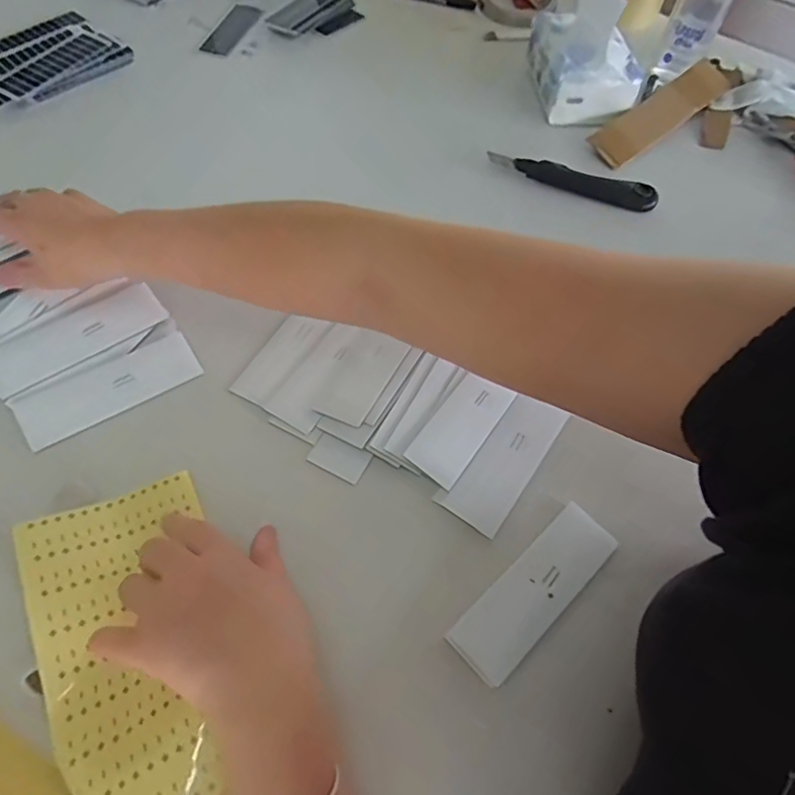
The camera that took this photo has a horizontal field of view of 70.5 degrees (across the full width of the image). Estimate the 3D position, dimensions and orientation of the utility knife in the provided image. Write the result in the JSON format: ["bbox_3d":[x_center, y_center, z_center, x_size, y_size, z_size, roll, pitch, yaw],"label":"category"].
[{"bbox_3d":[0.191,-0.238,0.617,0.181,0.020,0.027,17,59,6],"label":"utility knife"}]

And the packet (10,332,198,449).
[{"bbox_3d":[-0.230,-0.007,0.450,0.136,0.011,0.048,-27,65,-19],"label":"packet"}]

